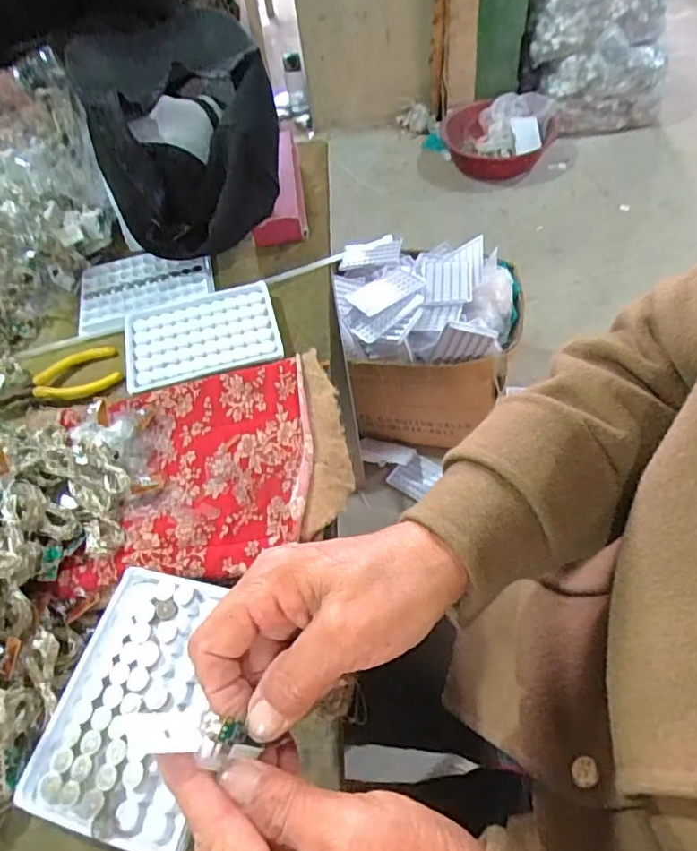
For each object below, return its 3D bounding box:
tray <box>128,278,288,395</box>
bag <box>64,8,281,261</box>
[{"bbox_3d":[-0.128,-0.079,0.480,0.130,0.008,0.099,-15,54,-4],"label":"tray"},{"bbox_3d":[-0.161,-0.286,0.559,0.170,0.141,0.224,-23,55,-10],"label":"bag"}]

